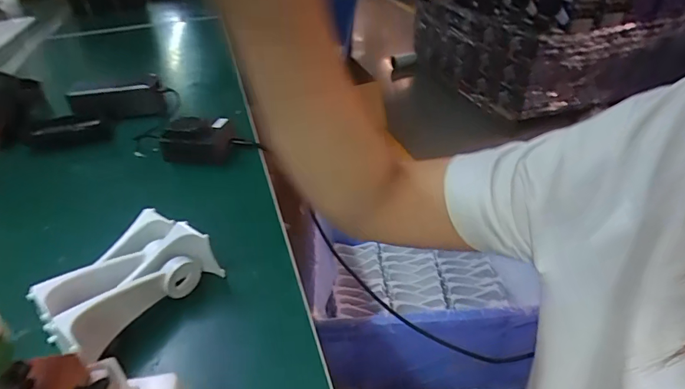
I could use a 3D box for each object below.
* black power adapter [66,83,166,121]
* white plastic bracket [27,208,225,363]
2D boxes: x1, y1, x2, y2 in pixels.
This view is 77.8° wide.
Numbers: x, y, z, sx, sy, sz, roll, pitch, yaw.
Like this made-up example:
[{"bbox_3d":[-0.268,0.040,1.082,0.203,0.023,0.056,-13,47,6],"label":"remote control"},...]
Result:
[{"bbox_3d":[-0.360,-0.144,0.676,0.139,0.054,0.028,-9,39,-6],"label":"black power adapter"},{"bbox_3d":[-0.175,0.073,0.354,0.089,0.053,0.118,18,43,23],"label":"white plastic bracket"}]

